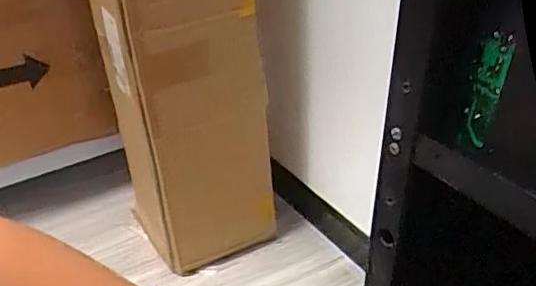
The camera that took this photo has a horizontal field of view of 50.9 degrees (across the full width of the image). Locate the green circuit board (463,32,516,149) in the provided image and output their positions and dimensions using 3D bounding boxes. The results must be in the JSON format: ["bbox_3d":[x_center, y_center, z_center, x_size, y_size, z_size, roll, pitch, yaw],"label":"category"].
[{"bbox_3d":[0.113,-0.028,0.292,0.007,0.059,0.018,-19,35,-37],"label":"green circuit board"}]

